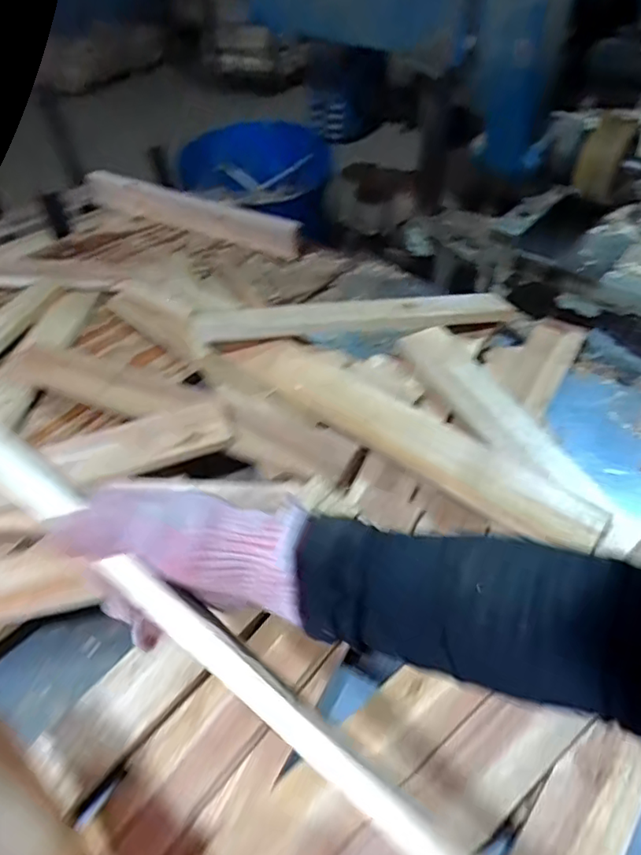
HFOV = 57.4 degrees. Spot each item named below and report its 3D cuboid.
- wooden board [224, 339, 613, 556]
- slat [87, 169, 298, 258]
[{"bbox_3d":[0.075,-0.002,0.621,0.438,0.020,0.068,31,76,30],"label":"wooden board"},{"bbox_3d":[-0.251,-0.403,1.068,0.502,0.053,0.031,22,52,23],"label":"slat"}]

